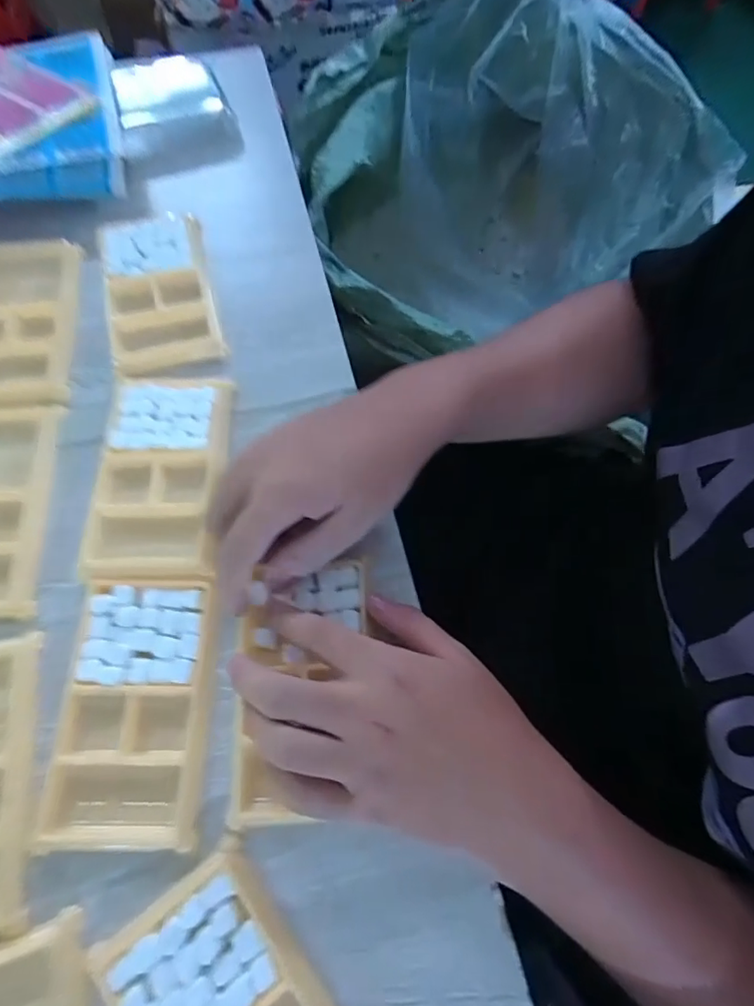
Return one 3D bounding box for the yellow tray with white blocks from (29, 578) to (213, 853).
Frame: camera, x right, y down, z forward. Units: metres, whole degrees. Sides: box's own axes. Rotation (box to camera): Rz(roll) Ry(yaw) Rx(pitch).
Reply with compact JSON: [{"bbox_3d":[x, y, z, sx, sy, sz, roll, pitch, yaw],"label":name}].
[{"bbox_3d":[-0.128,0.106,0.265,0.073,0.011,0.129,1,68,-3],"label":"yellow tray with white blocks"}]

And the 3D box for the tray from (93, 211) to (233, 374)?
[{"bbox_3d":[-0.158,-0.154,0.361,0.074,0.012,0.132,-15,70,-9],"label":"tray"}]

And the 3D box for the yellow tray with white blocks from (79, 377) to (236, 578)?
[{"bbox_3d":[-0.131,-0.021,0.310,0.073,0.012,0.131,-1,68,-3],"label":"yellow tray with white blocks"}]

